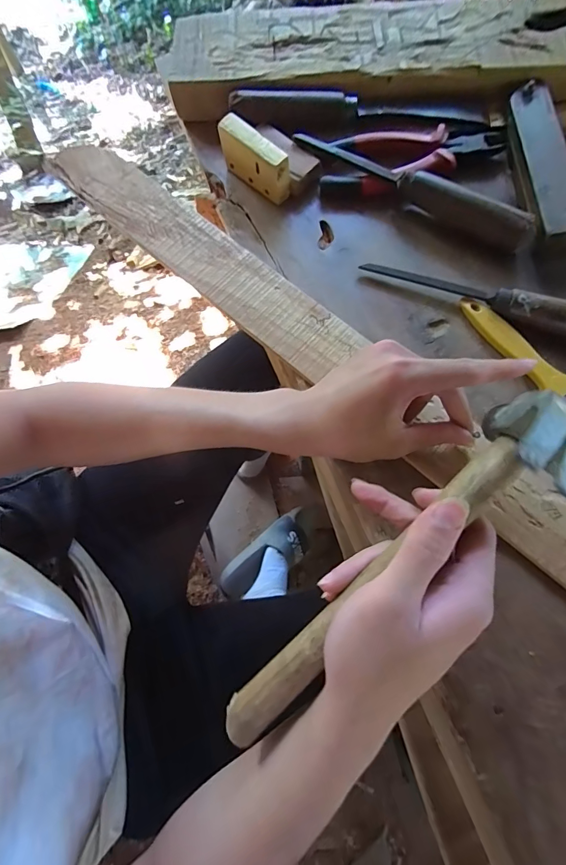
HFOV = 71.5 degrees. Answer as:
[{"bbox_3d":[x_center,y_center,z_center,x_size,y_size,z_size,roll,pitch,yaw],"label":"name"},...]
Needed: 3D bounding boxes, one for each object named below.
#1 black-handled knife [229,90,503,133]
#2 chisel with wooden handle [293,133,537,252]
[{"bbox_3d":[0.083,-0.325,0.399,0.266,0.020,0.029,2,75,2],"label":"black-handled knife"},{"bbox_3d":[0.119,-0.228,0.375,0.240,0.040,0.030,26,78,8],"label":"chisel with wooden handle"}]

